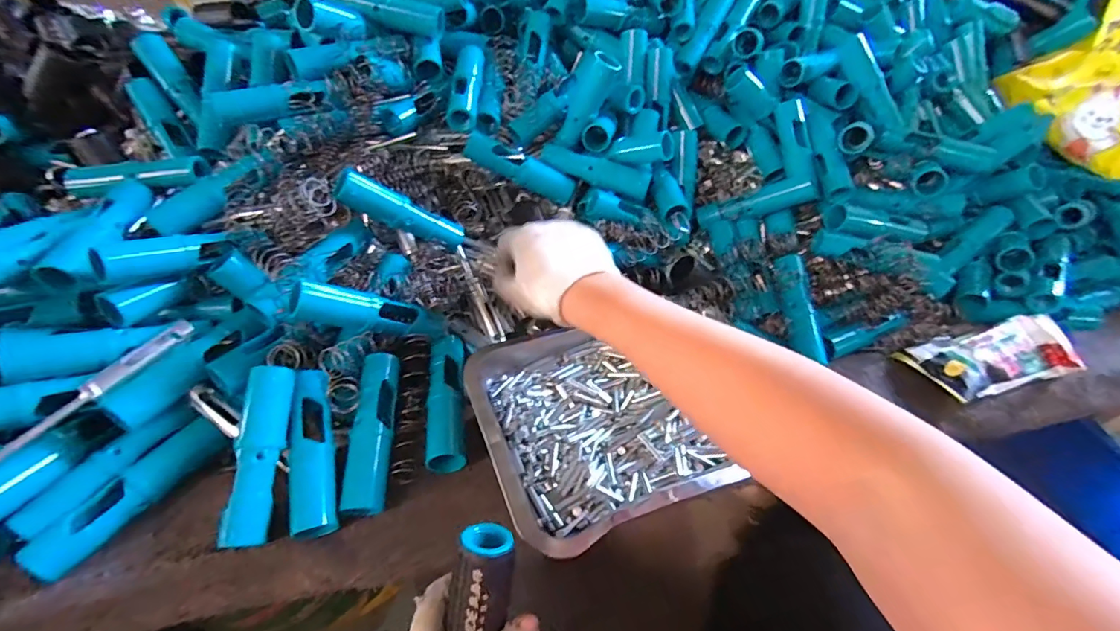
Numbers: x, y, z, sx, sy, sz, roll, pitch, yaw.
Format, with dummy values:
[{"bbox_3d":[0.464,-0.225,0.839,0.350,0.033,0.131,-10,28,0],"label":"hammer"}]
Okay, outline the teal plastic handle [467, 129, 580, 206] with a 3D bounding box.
[{"bbox_3d":[-0.040,-0.155,0.507,0.120,0.031,0.027,22,43,-20],"label":"teal plastic handle"}]

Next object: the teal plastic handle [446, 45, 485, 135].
[{"bbox_3d":[-0.100,-0.250,0.515,0.029,0.023,0.129,2,59,-3],"label":"teal plastic handle"}]

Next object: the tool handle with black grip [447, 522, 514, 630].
[{"bbox_3d":[-0.044,0.160,0.264,0.029,0.023,0.079,8,87,3],"label":"tool handle with black grip"}]

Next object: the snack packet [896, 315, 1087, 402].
[{"bbox_3d":[0.433,0.043,0.485,0.175,0.032,0.073,-10,49,-14],"label":"snack packet"}]

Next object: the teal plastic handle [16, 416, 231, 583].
[{"bbox_3d":[-0.296,0.121,0.333,0.028,0.023,0.118,27,51,20],"label":"teal plastic handle"}]

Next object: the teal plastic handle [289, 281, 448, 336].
[{"bbox_3d":[-0.148,-0.003,0.387,0.123,0.023,0.024,15,35,-40],"label":"teal plastic handle"}]

